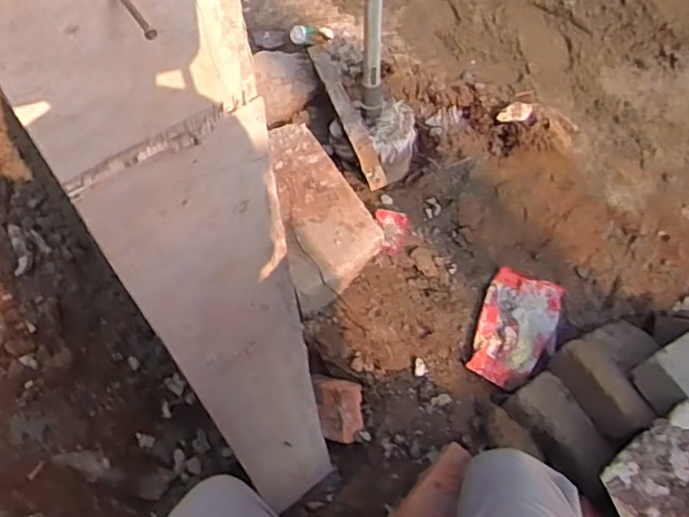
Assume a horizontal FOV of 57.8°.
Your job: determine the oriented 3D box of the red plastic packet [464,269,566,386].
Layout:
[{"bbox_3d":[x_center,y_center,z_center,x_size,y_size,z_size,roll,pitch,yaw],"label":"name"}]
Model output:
[{"bbox_3d":[0.310,0.124,1.117,0.131,0.032,0.210,17,59,11],"label":"red plastic packet"}]

